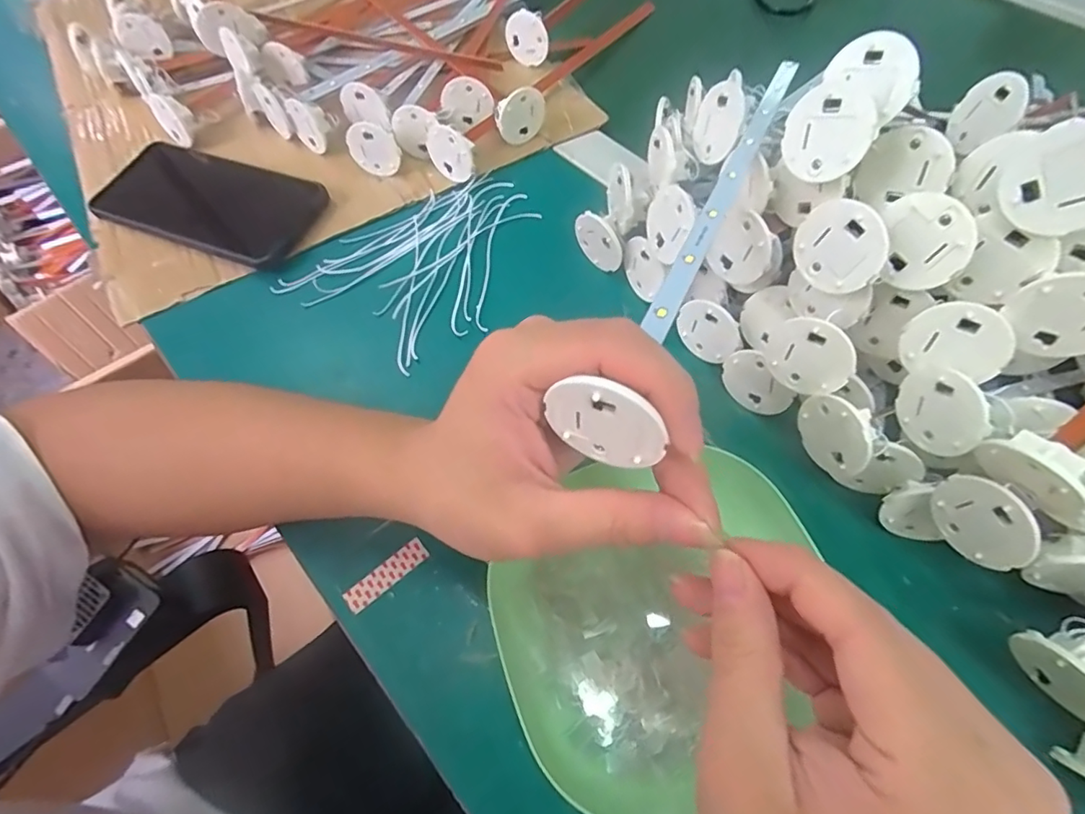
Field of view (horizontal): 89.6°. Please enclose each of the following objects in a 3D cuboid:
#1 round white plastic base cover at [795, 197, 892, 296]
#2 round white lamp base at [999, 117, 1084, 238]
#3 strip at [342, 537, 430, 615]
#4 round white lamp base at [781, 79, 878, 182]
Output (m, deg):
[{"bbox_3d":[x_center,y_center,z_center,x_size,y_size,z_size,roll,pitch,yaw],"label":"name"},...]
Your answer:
[{"bbox_3d":[0.127,-0.069,0.235,0.004,0.036,0.038,-25,99,-32],"label":"round white plastic base cover"},{"bbox_3d":[0.193,-0.083,0.200,0.037,0.038,0.006,37,48,19],"label":"round white lamp base"},{"bbox_3d":[-0.078,0.084,0.274,0.044,0.004,0.012,-37,75,-14],"label":"strip"},{"bbox_3d":[0.123,-0.118,0.236,0.004,0.037,0.037,-19,88,-40],"label":"round white lamp base"}]

